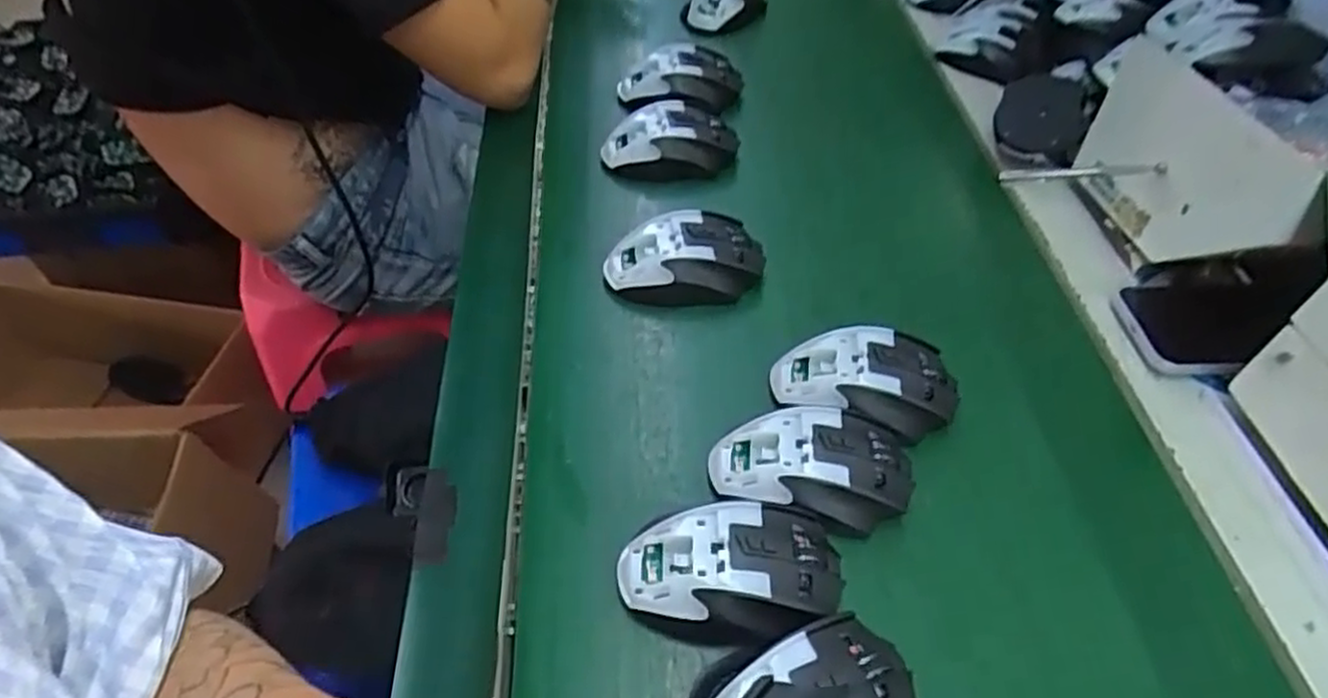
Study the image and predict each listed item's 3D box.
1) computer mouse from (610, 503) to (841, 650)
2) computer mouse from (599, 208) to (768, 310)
[{"bbox_3d":[0.036,0.118,0.391,0.113,0.032,0.068,-3,45,-4],"label":"computer mouse"},{"bbox_3d":[0.016,-0.066,0.557,0.114,0.045,0.061,-1,45,-2],"label":"computer mouse"}]

